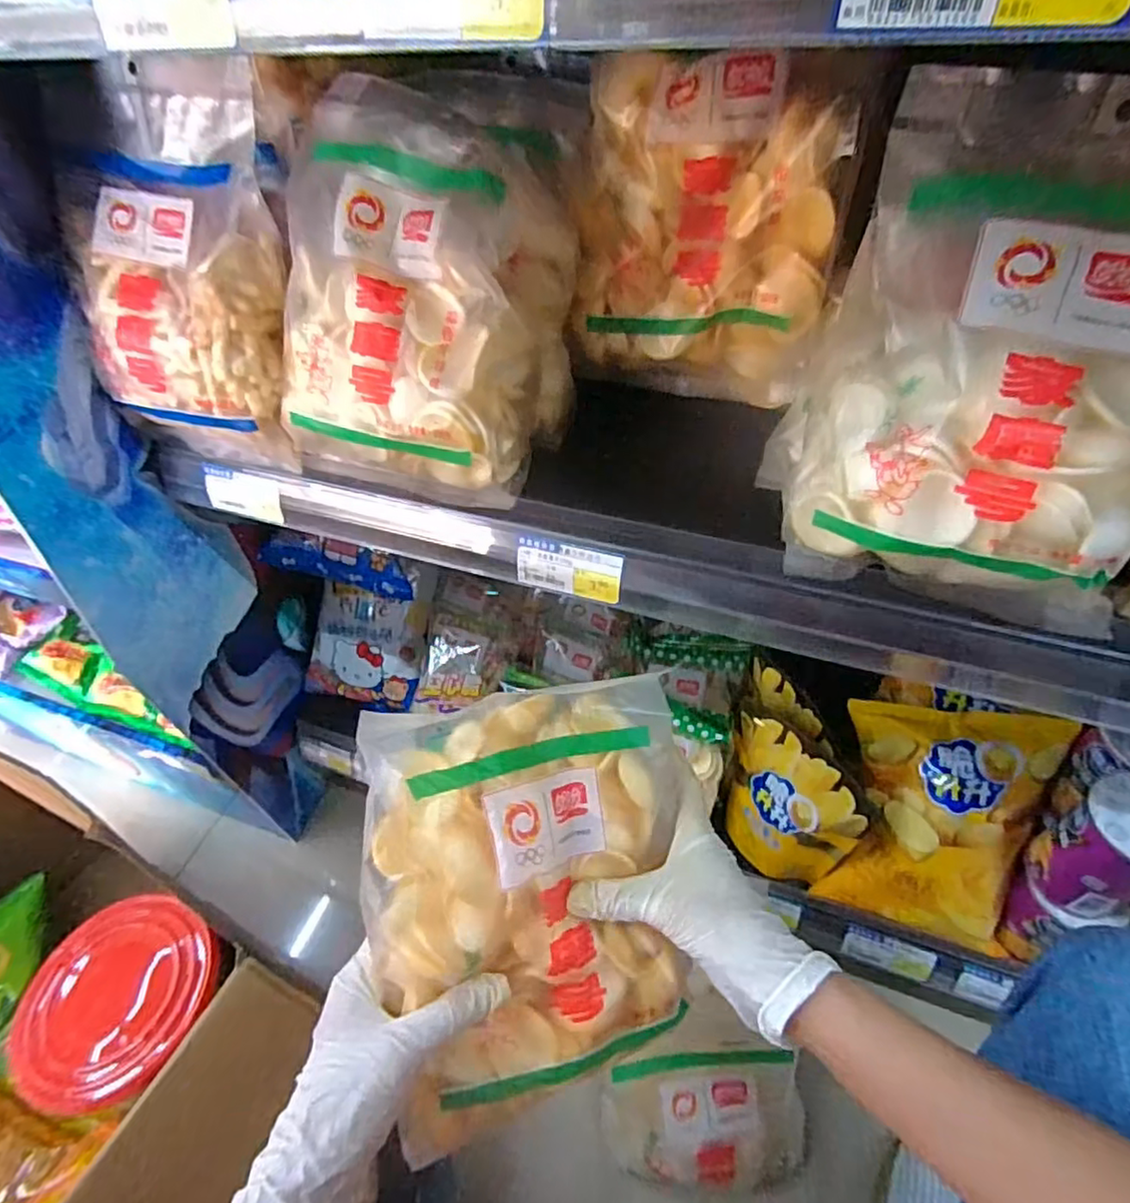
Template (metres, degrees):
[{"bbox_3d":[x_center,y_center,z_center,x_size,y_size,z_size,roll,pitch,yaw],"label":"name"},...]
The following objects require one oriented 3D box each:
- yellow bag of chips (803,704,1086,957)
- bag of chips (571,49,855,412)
[{"bbox_3d":[0.312,0.185,0.548,0.157,0.203,0.050,11,6,21],"label":"yellow bag of chips"},{"bbox_3d":[0.093,-0.239,0.443,0.167,0.191,0.066,12,52,15],"label":"bag of chips"}]

